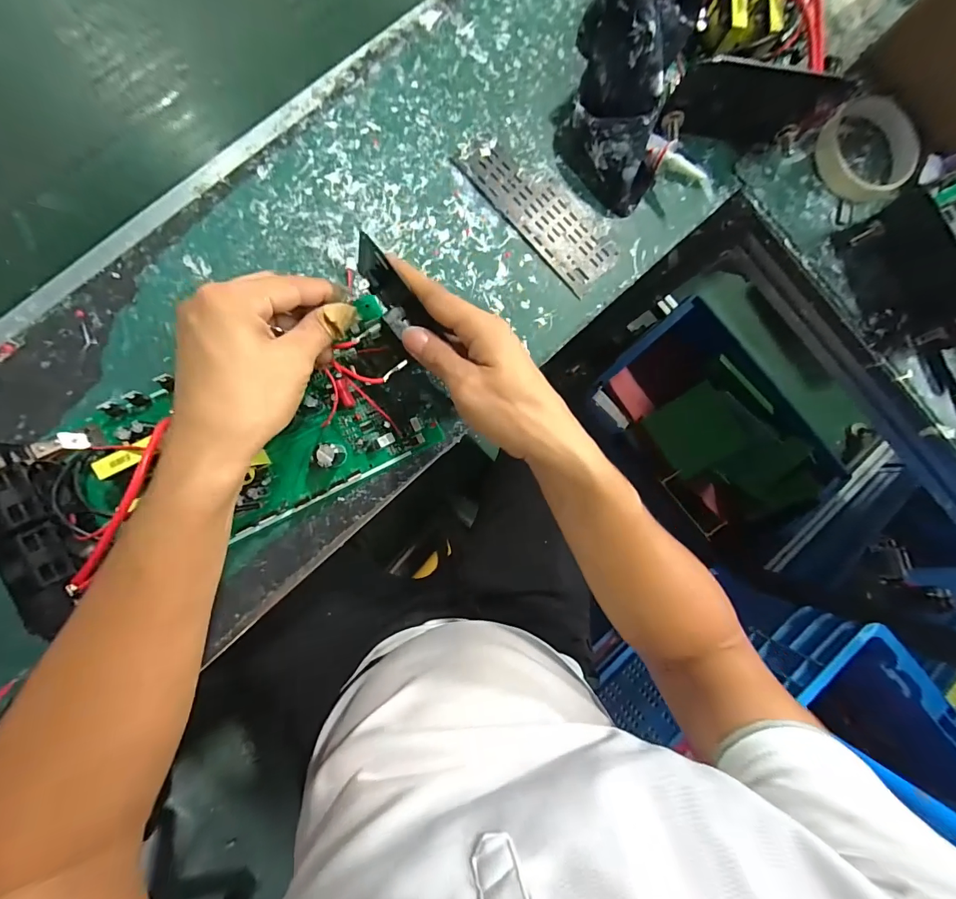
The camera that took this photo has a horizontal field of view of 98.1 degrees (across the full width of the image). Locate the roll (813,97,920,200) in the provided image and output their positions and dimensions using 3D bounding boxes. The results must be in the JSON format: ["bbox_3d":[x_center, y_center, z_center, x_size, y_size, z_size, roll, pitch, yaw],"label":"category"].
[{"bbox_3d":[0.350,-0.271,0.377,0.084,0.027,0.084,-31,92,-6],"label":"roll"}]

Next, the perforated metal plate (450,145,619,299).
[{"bbox_3d":[0.054,-0.201,0.350,0.144,0.004,0.054,45,85,-5],"label":"perforated metal plate"}]

